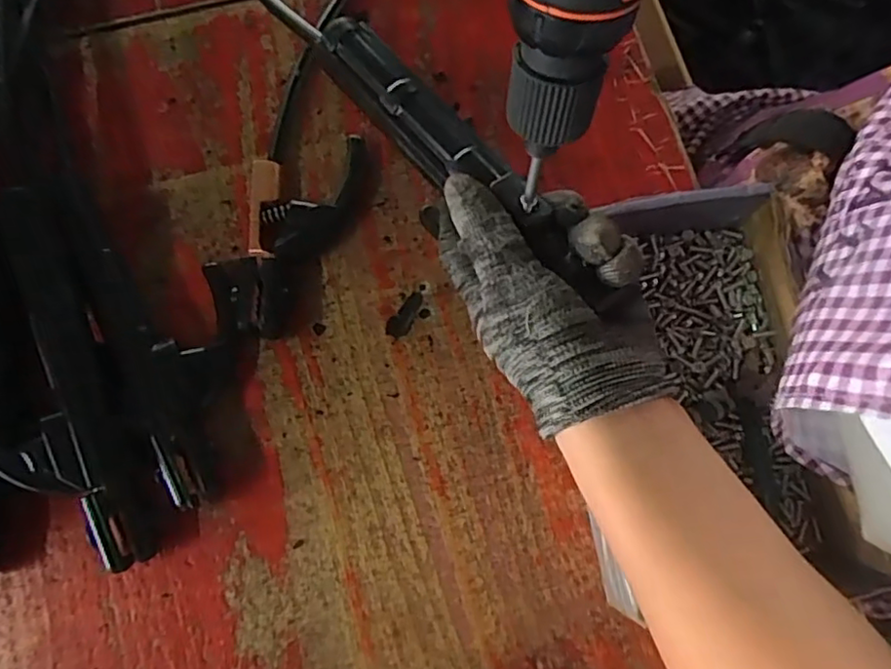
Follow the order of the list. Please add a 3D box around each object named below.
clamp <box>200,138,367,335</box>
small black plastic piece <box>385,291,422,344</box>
[{"bbox_3d":[-0.094,-0.062,0.358,0.058,0.022,0.132,23,79,6],"label":"clamp"},{"bbox_3d":[-0.023,-0.011,0.358,0.013,0.004,0.031,39,81,8],"label":"small black plastic piece"}]

